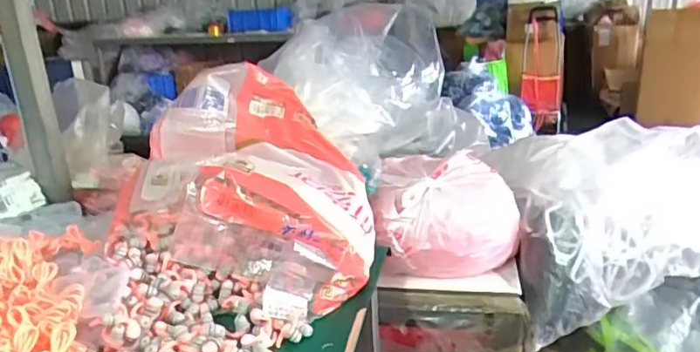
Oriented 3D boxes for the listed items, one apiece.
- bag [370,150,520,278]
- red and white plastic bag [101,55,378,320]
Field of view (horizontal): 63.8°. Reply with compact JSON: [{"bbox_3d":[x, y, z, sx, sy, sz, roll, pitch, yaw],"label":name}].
[{"bbox_3d":[0.139,0.049,0.816,0.198,0.122,0.182,1,20,11],"label":"bag"},{"bbox_3d":[-0.113,0.006,0.643,0.277,0.193,0.232,4,21,19],"label":"red and white plastic bag"}]

